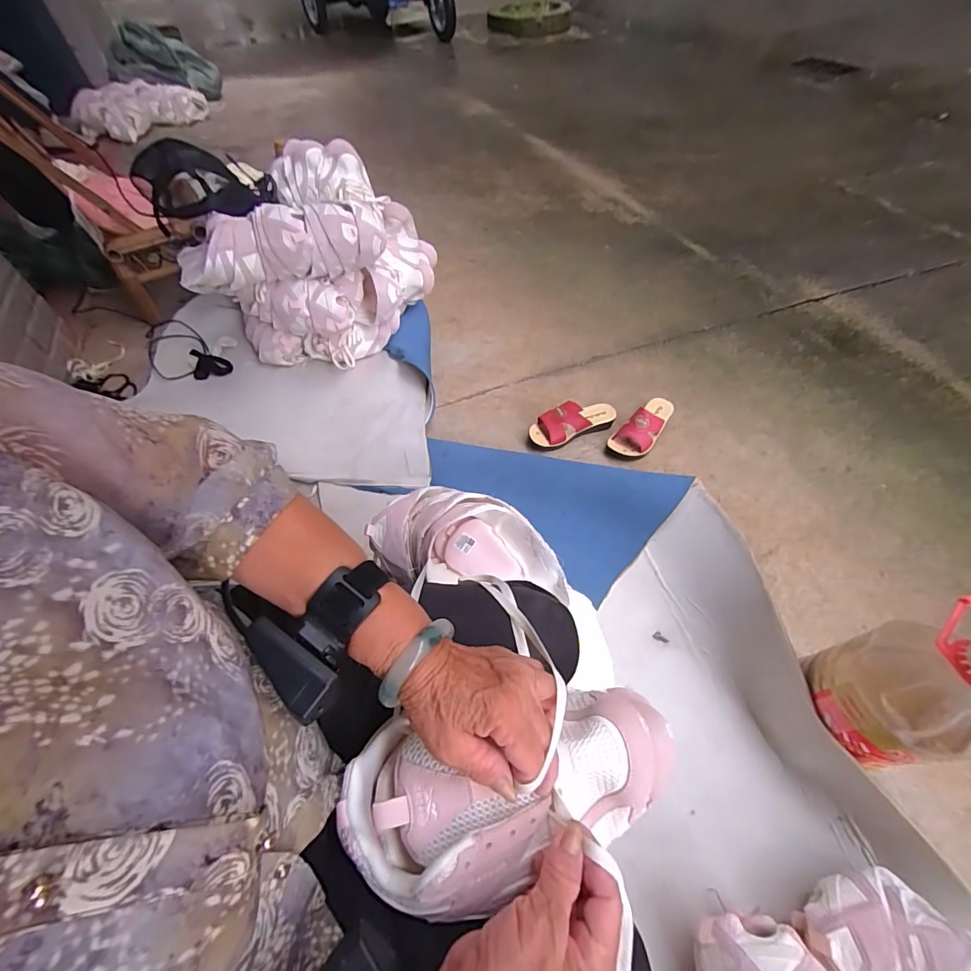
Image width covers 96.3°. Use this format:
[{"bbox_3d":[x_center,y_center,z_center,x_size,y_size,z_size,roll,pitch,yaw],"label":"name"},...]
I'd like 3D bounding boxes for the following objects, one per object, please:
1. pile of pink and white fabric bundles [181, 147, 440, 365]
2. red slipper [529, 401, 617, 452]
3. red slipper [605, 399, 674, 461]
[{"bbox_3d":[-0.438,-0.566,1.124,0.537,0.357,0.384,6,55,7],"label":"pile of pink and white fabric bundles"},{"bbox_3d":[0.209,-0.157,1.052,0.215,0.072,0.084,-24,57,-17],"label":"red slipper"},{"bbox_3d":[0.387,-0.147,1.047,0.086,0.079,0.218,38,62,24],"label":"red slipper"}]

